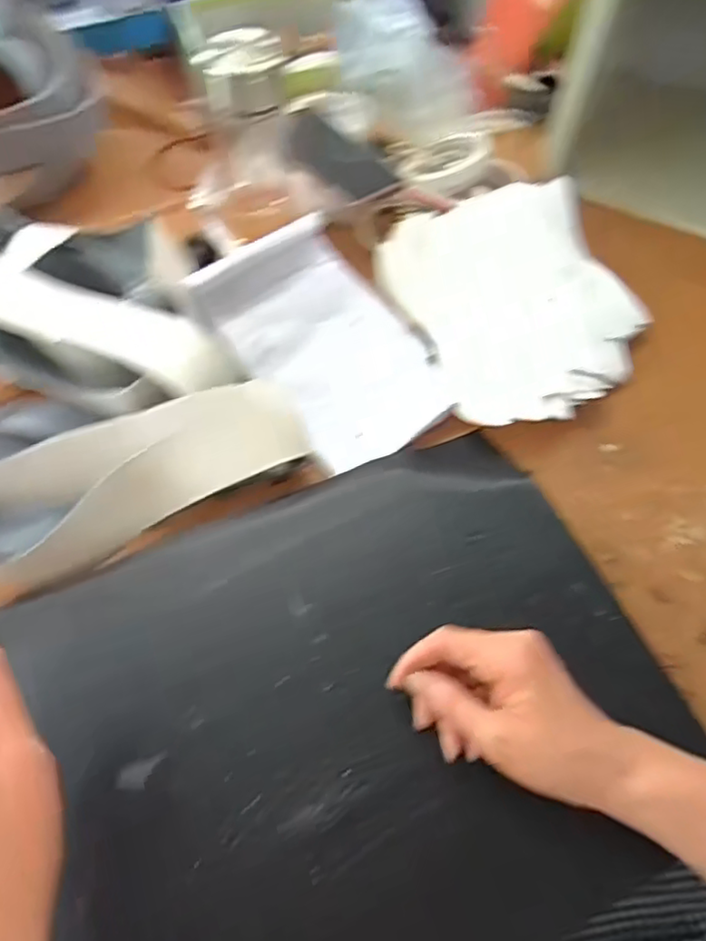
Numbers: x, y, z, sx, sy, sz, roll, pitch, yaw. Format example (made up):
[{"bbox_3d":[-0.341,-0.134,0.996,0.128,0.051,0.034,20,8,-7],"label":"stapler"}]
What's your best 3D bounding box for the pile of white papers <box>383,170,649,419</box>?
[{"bbox_3d":[0.159,-0.162,0.597,0.219,0.043,0.253,-20,61,-15],"label":"pile of white papers"}]

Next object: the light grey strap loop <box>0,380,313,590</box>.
[{"bbox_3d":[-0.167,0.004,0.457,0.270,0.056,0.077,-20,61,-15],"label":"light grey strap loop"}]

